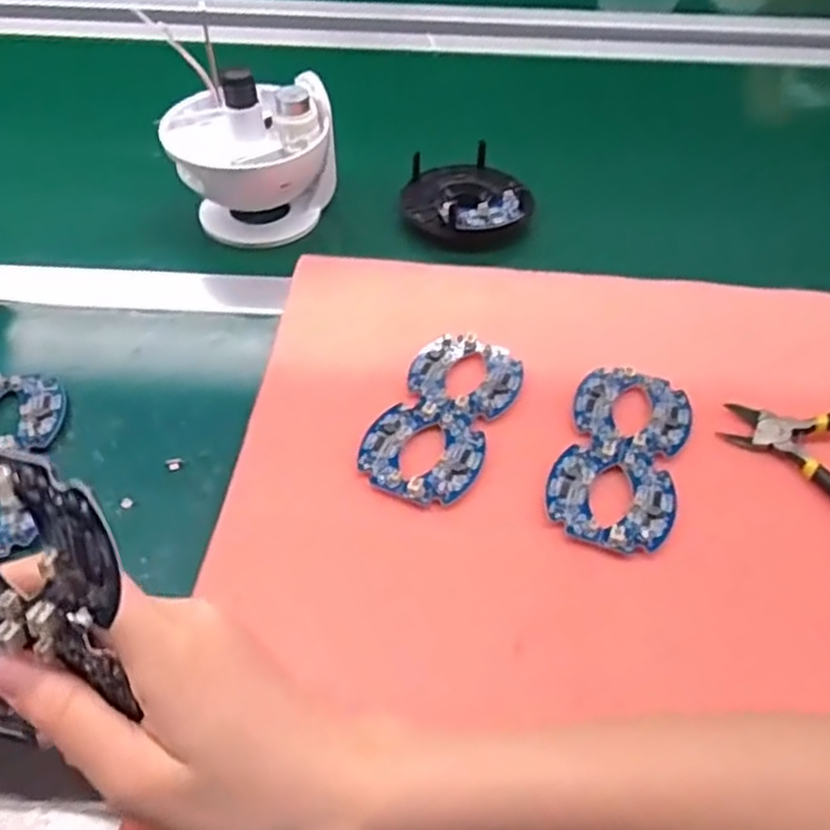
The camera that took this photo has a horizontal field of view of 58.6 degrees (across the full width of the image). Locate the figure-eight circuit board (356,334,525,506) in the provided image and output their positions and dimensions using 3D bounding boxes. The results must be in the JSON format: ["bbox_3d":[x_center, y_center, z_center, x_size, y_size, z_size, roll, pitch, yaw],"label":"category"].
[{"bbox_3d":[0.018,-0.003,0.435,0.067,0.006,0.130,19,51,15],"label":"figure-eight circuit board"}]

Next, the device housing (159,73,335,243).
[{"bbox_3d":[-0.122,-0.196,0.556,0.120,0.110,0.096,-6,49,-6],"label":"device housing"}]

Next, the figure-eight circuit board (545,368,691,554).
[{"bbox_3d":[0.117,0.021,0.419,0.066,0.005,0.128,15,49,12],"label":"figure-eight circuit board"}]

